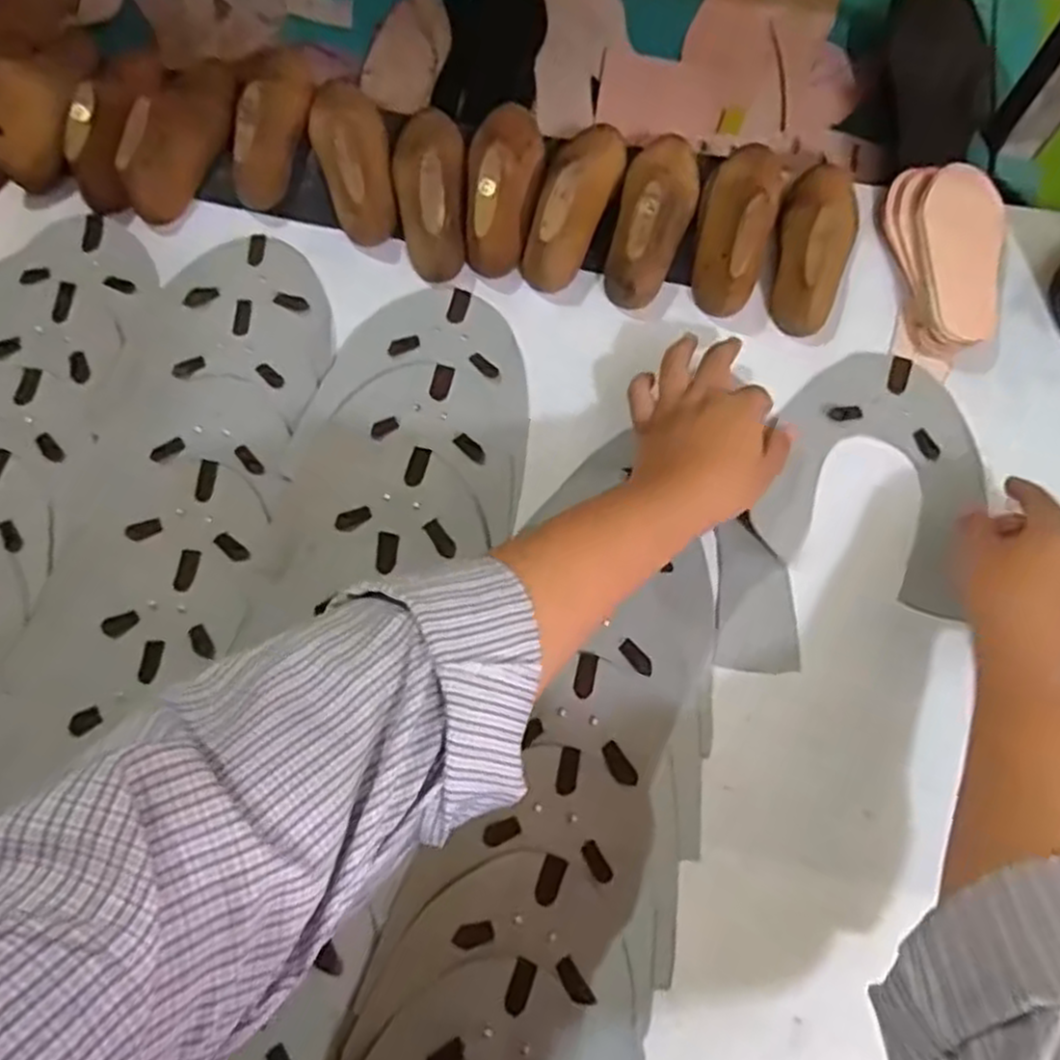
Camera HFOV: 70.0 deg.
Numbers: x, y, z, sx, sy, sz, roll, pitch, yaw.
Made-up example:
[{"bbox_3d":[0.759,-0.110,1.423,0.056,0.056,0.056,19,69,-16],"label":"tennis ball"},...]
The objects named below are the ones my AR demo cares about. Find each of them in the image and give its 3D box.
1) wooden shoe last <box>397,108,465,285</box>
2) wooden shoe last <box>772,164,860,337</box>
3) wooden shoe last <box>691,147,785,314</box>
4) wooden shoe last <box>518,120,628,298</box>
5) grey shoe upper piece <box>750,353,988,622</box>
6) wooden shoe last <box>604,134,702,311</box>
[{"bbox_3d":[-0.072,-0.242,0.522,0.049,0.052,0.131,-2,73,0],"label":"wooden shoe last"},{"bbox_3d":[0.194,-0.201,0.507,0.054,0.047,0.138,22,74,7],"label":"wooden shoe last"},{"bbox_3d":[0.143,-0.215,0.511,0.051,0.053,0.146,16,74,5],"label":"wooden shoe last"},{"bbox_3d":[0.030,-0.230,0.515,0.047,0.060,0.132,18,74,6],"label":"wooden shoe last"},{"bbox_3d":[0.222,-0.039,0.482,0.127,0.006,0.158,19,74,6],"label":"grey shoe upper piece"},{"bbox_3d":[0.087,-0.220,0.514,0.049,0.056,0.134,12,74,4],"label":"wooden shoe last"}]

